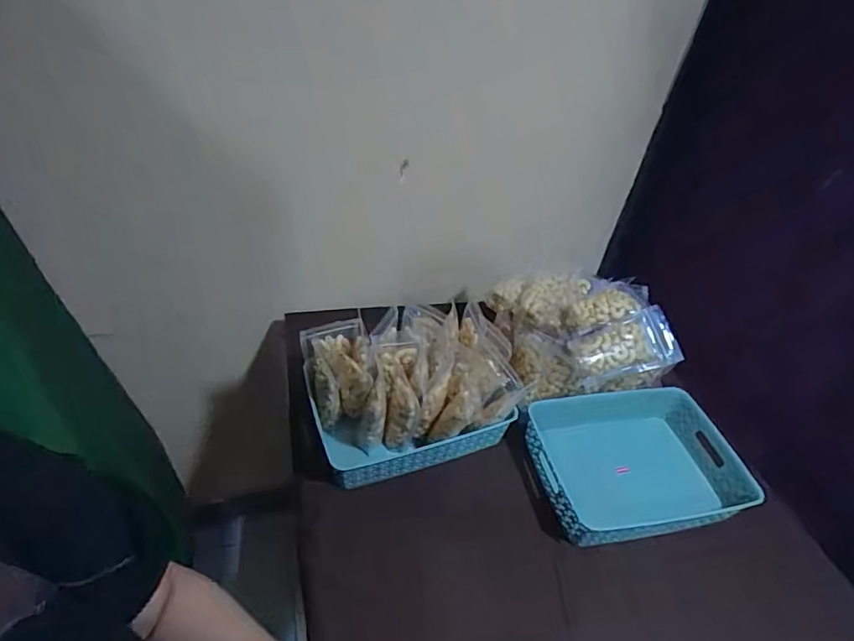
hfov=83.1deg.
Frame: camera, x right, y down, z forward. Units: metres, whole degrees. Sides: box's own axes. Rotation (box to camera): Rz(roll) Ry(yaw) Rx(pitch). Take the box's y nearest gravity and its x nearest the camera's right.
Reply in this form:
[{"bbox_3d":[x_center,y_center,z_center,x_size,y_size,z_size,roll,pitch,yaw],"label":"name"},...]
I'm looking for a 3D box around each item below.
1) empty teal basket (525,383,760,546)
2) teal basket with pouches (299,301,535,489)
[{"bbox_3d":[0.340,0.239,0.804,0.318,0.086,0.230,-4,42,-13],"label":"empty teal basket"},{"bbox_3d":[-0.025,0.112,0.808,0.326,0.149,0.222,-10,44,-20],"label":"teal basket with pouches"}]

